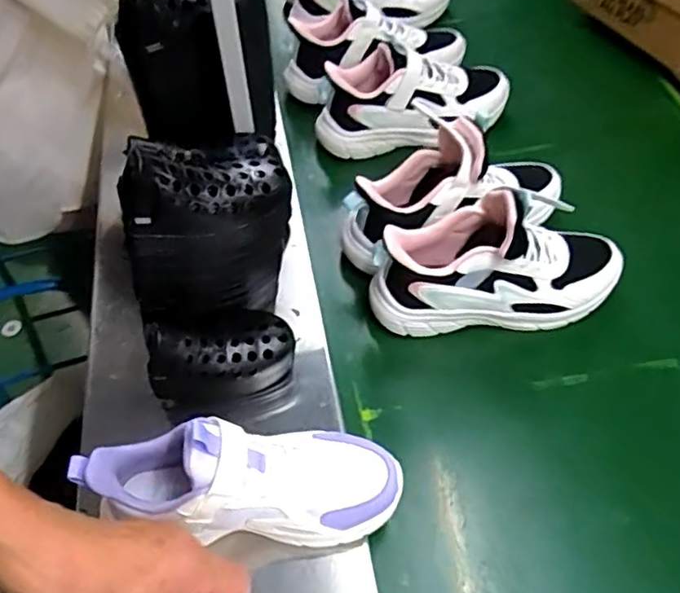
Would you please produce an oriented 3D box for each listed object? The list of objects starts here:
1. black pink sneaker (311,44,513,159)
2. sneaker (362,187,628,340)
[{"bbox_3d":[0.099,-0.259,0.809,0.262,0.105,0.090,-9,52,-4],"label":"black pink sneaker"},{"bbox_3d":[0.158,-0.033,0.622,0.255,0.144,0.084,-7,52,-2],"label":"sneaker"}]

